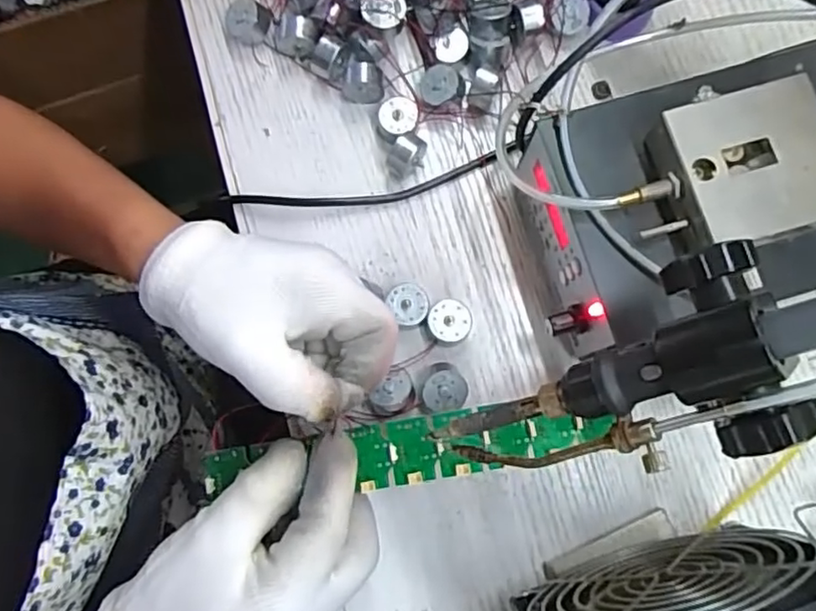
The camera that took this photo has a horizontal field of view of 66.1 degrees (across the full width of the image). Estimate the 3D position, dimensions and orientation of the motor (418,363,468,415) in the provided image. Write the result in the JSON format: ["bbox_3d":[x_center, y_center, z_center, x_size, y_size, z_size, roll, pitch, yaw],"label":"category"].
[{"bbox_3d":[0.019,0.045,0.327,0.023,0.020,0.025,0,79,1],"label":"motor"}]

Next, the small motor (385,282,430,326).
[{"bbox_3d":[0.001,0.000,0.339,0.021,0.013,0.023,0,79,1],"label":"small motor"}]

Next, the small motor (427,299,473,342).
[{"bbox_3d":[0.022,0.009,0.338,0.023,0.014,0.022,-4,79,0],"label":"small motor"}]

